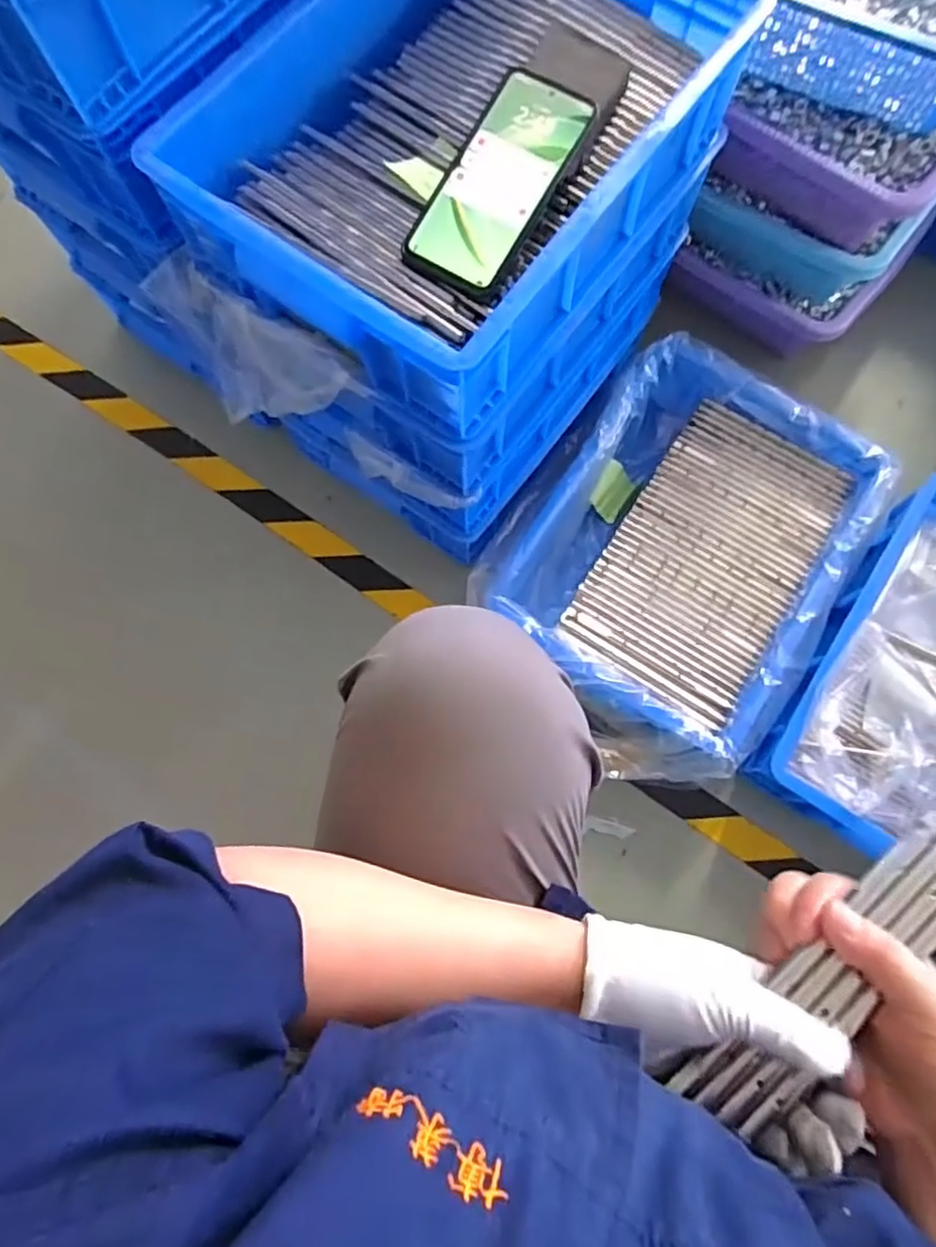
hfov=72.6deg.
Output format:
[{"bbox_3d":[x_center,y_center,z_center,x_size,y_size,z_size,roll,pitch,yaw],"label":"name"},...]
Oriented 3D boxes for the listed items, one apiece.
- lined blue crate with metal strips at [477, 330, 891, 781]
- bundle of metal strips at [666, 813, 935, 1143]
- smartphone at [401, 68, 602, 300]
[{"bbox_3d":[0.246,-0.080,0.750,0.351,0.110,0.441,37,80,9],"label":"lined blue crate with metal strips"},{"bbox_3d":[0.172,0.157,0.289,0.182,0.012,0.036,-43,79,-4],"label":"bundle of metal strips"},{"bbox_3d":[0.023,-0.319,0.464,0.074,0.011,0.163,30,91,7],"label":"smartphone"}]

